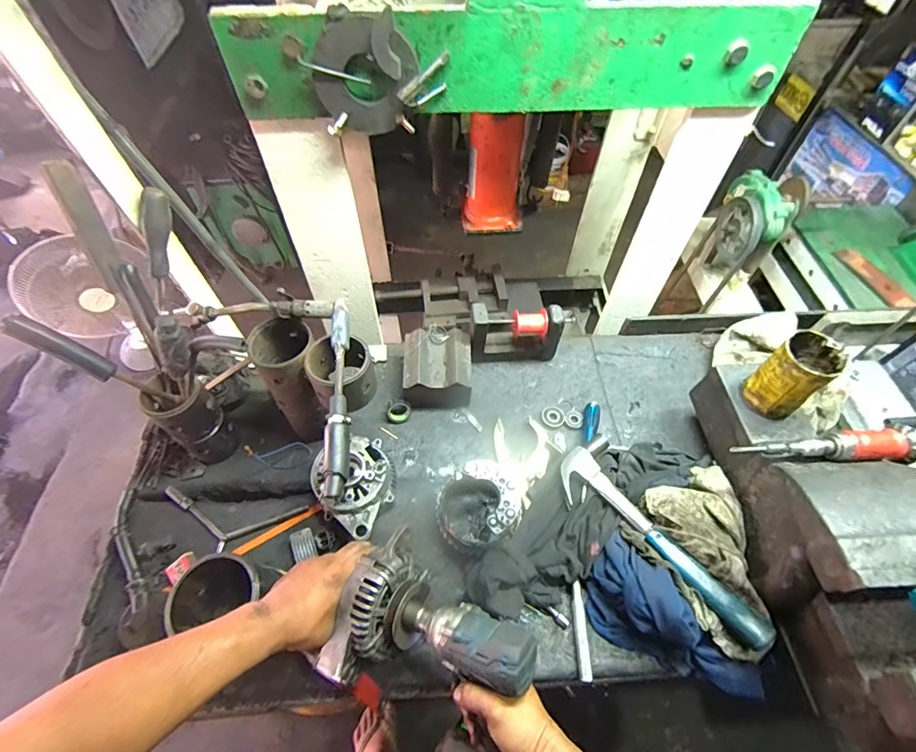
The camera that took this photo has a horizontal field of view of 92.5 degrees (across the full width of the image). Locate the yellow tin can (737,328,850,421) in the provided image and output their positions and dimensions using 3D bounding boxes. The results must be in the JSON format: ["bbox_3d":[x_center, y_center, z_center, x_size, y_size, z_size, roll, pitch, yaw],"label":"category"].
[{"bbox_3d":[0.470,-0.001,0.618,0.083,0.114,0.073,-29,61,-18],"label":"yellow tin can"}]

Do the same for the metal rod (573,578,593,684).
[{"bbox_3d":[0.173,0.356,0.616,0.017,0.011,0.120,2,56,1],"label":"metal rod"}]

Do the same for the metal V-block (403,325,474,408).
[{"bbox_3d":[-0.038,-0.013,0.807,0.122,0.092,0.126,-1,56,-1],"label":"metal V-block"}]

